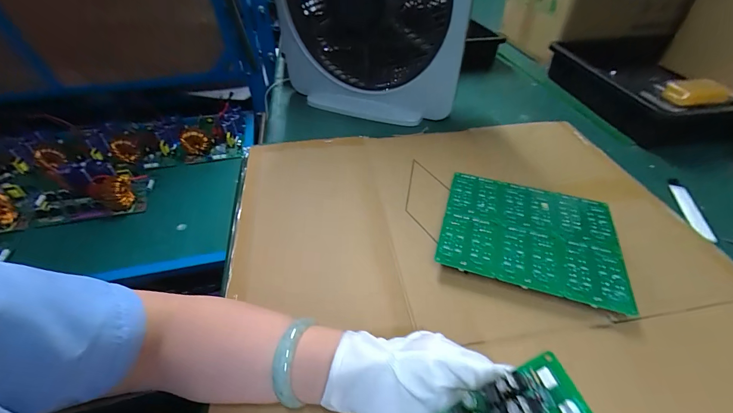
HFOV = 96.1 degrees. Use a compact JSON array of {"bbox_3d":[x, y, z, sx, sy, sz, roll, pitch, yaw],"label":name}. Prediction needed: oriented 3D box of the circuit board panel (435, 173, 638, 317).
[{"bbox_3d":[0.209,0.038,0.434,0.210,0.033,0.178,13,44,14],"label":"circuit board panel"}]

